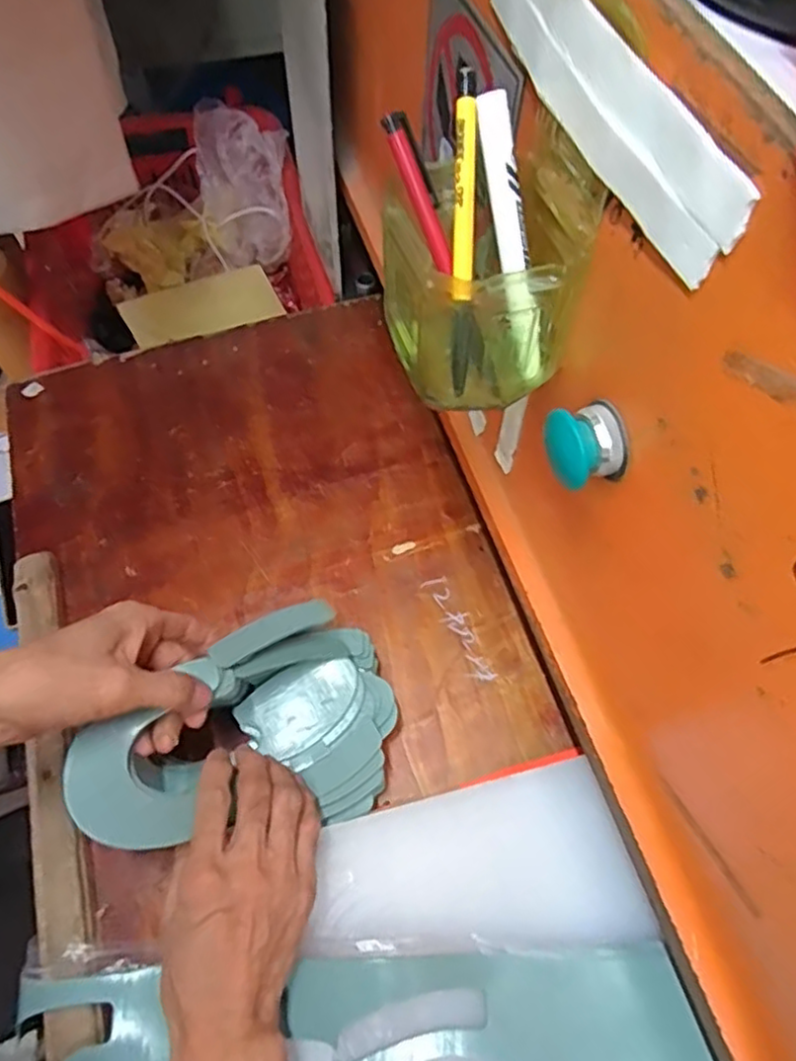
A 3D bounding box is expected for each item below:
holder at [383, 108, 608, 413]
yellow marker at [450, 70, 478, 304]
[{"bbox_3d":[0.041,-0.113,0.313,0.083,0.113,0.069,-14,66,-6],"label":"holder"},{"bbox_3d":[0.030,-0.156,0.306,0.011,0.094,0.009,0,19,0],"label":"yellow marker"}]

